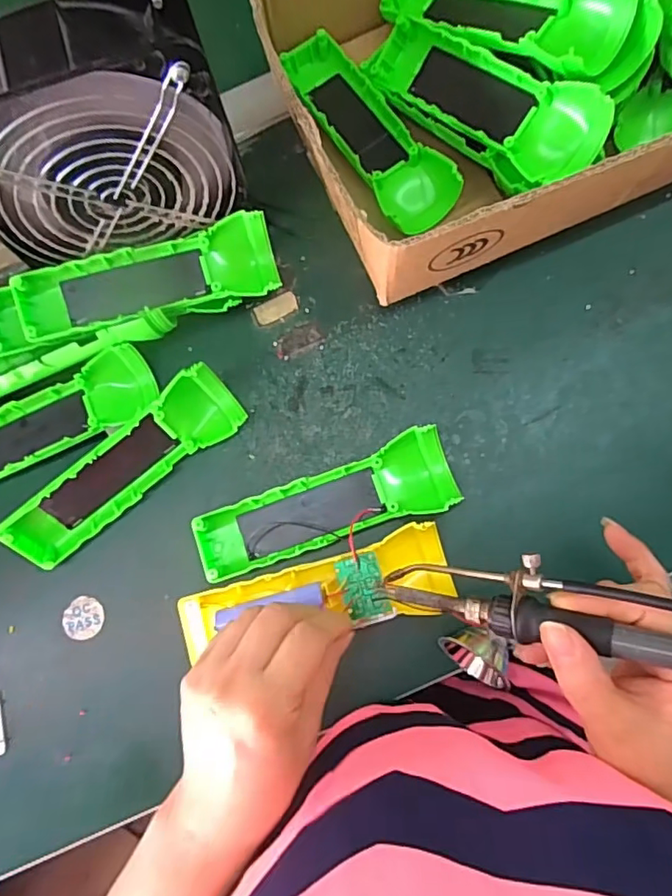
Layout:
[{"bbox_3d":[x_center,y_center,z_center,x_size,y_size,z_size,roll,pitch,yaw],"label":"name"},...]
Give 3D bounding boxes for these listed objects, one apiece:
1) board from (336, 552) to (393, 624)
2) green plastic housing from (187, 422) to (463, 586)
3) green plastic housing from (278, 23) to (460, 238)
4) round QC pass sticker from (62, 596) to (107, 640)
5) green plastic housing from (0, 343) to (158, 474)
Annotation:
[{"bbox_3d":[0.016,0.081,0.324,0.025,0.004,0.037,-16,80,1],"label":"board"},{"bbox_3d":[-0.006,0.037,0.349,0.163,0.025,0.047,-20,80,1],"label":"green plastic housing"},{"bbox_3d":[0.023,-0.216,0.376,0.049,0.030,0.162,-29,80,-1],"label":"green plastic housing"},{"bbox_3d":[-0.163,0.110,0.358,0.024,0.004,0.026,-1,81,4],"label":"round QC pass sticker"},{"bbox_3d":[-0.199,-0.015,0.372,0.163,0.023,0.043,-25,80,0],"label":"green plastic housing"}]

